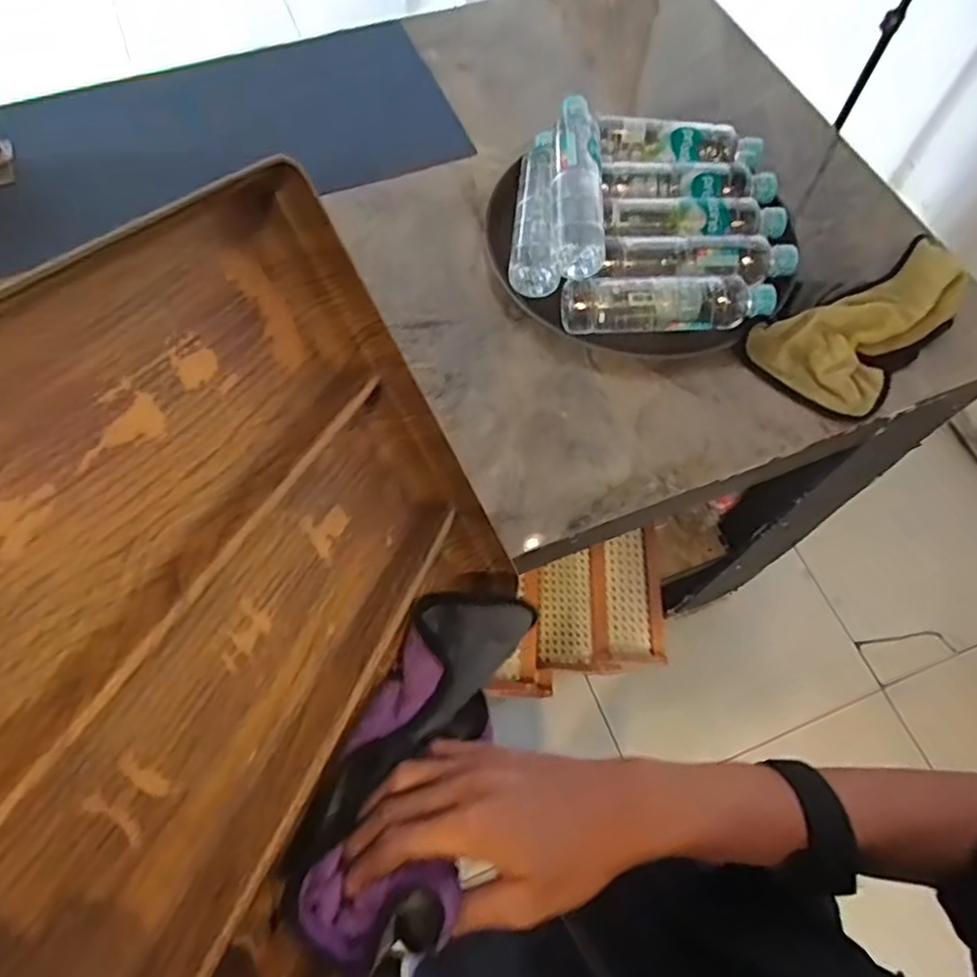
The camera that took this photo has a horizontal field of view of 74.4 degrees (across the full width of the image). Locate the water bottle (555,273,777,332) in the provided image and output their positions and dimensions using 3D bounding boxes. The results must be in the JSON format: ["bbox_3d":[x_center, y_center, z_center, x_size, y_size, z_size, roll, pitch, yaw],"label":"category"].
[{"bbox_3d":[0.187,-0.191,0.675,0.218,0.056,0.053,0,65,-1],"label":"water bottle"}]

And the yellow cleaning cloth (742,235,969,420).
[{"bbox_3d":[0.416,-0.170,0.684,0.276,0.042,0.127,-28,69,-14],"label":"yellow cleaning cloth"}]

